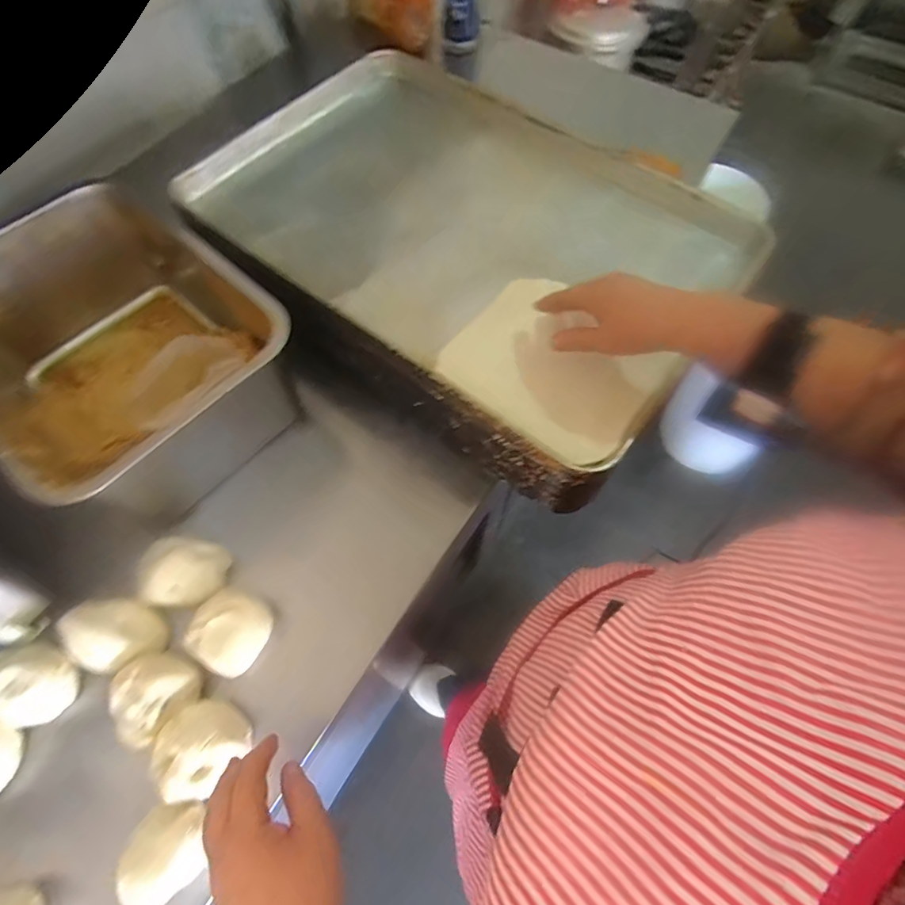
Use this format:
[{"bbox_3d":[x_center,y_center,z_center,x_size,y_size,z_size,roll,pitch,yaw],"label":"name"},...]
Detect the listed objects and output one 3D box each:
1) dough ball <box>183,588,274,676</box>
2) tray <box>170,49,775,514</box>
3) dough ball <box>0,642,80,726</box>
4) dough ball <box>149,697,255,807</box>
[{"bbox_3d":[-0.213,0.171,0.475,0.059,0.042,0.070,17,65,8],"label":"dough ball"},{"bbox_3d":[0.008,-0.262,0.588,0.583,0.086,0.414,33,68,15],"label":"tray"},{"bbox_3d":[-0.389,0.211,0.452,0.067,0.043,0.065,0,64,0],"label":"dough ball"},{"bbox_3d":[-0.219,0.253,0.426,0.061,0.044,0.067,0,64,0],"label":"dough ball"}]

